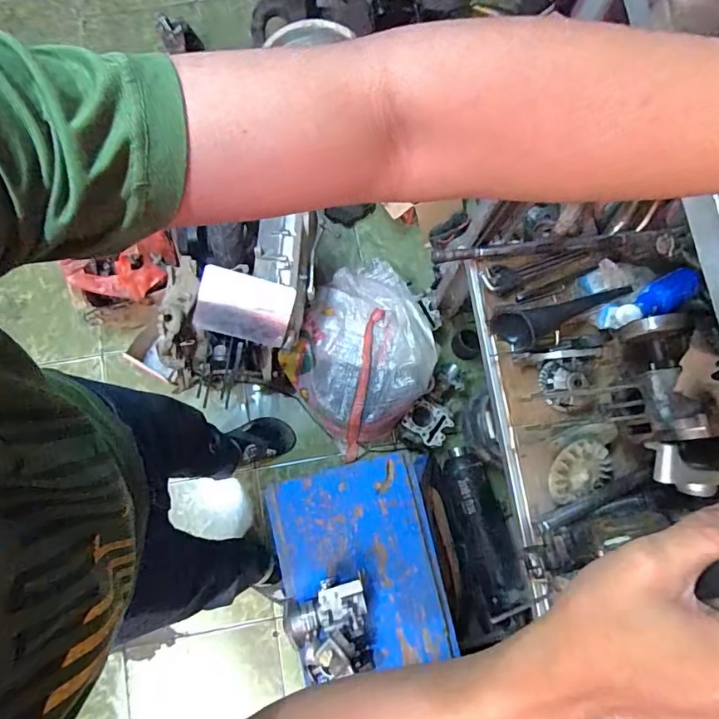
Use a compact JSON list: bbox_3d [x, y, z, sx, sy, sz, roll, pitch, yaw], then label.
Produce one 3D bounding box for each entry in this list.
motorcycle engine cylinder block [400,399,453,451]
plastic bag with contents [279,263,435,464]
[{"bbox_3d":[0.183,0.183,1.333,0.124,0.079,0.130,30,80,5],"label":"motorcycle engine cylinder block"},{"bbox_3d":[0.006,-0.025,1.298,0.422,0.275,0.414,-39,82,-8],"label":"plastic bag with contents"}]

